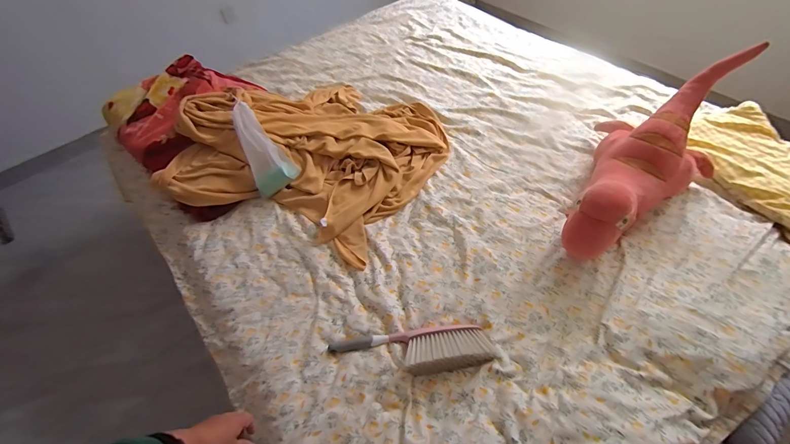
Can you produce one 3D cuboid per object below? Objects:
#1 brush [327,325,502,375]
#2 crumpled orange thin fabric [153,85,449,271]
[{"bbox_3d":[0.037,0.288,0.815,0.361,0.045,0.104,-9,54,-1],"label":"brush"},{"bbox_3d":[-0.256,-0.254,1.149,0.720,0.194,0.715,23,60,20],"label":"crumpled orange thin fabric"}]

